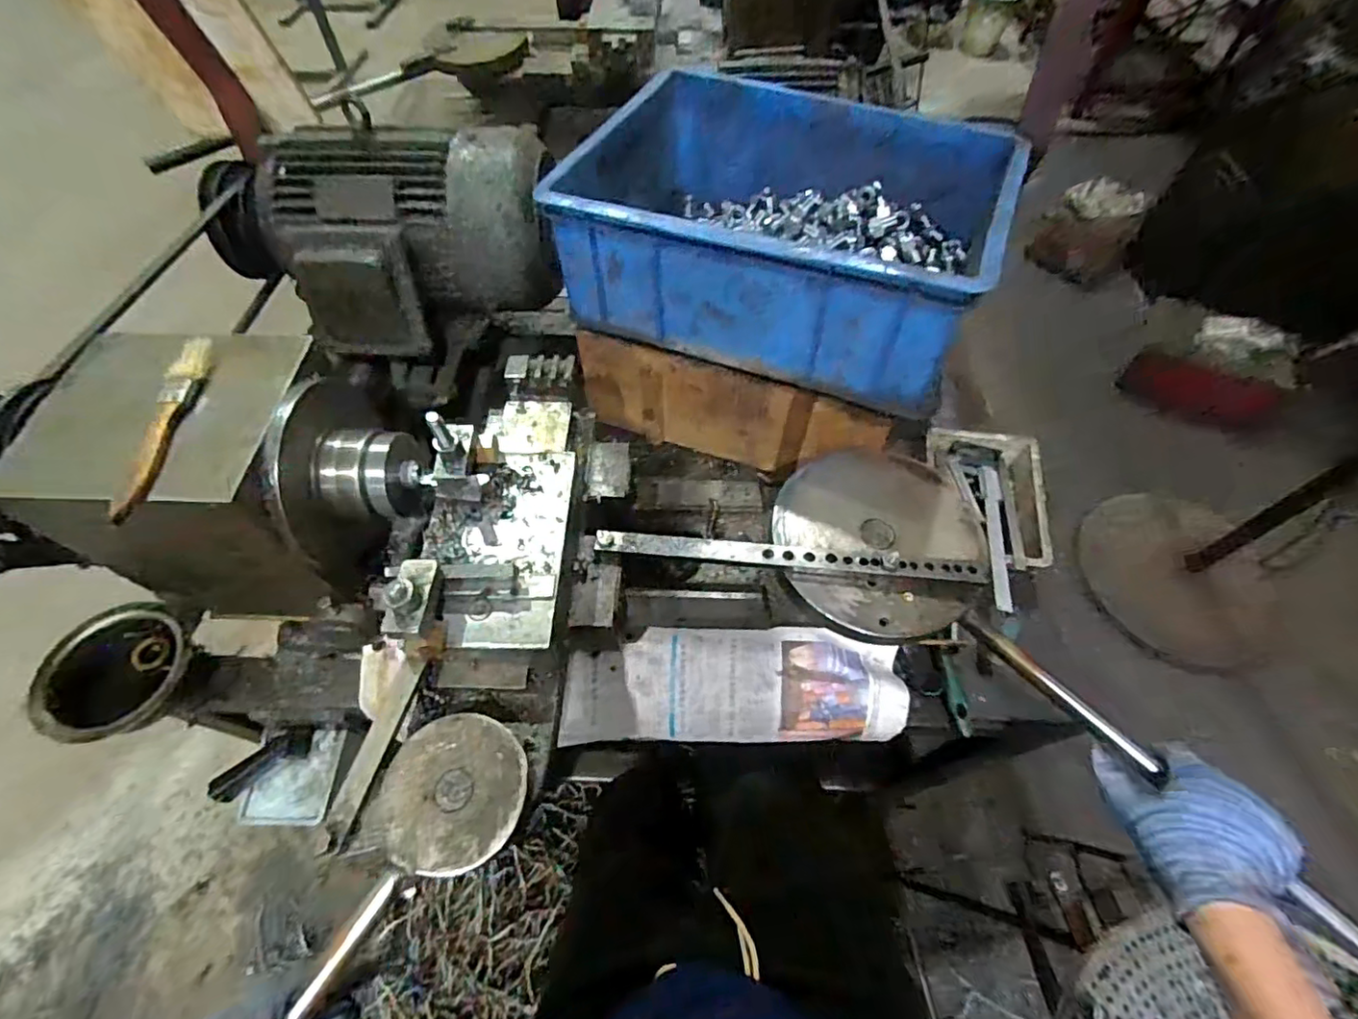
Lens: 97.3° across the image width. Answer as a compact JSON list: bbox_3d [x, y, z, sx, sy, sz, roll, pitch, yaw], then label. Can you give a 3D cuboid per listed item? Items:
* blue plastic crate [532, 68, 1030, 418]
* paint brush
[{"bbox_3d":[0.112,-0.299,0.623,0.383,0.145,0.308,19,60,13],"label":"blue plastic crate"},{"bbox_3d":[-0.356,-0.060,0.410,0.021,0.015,0.156,-1,57,0],"label":"paint brush"}]

